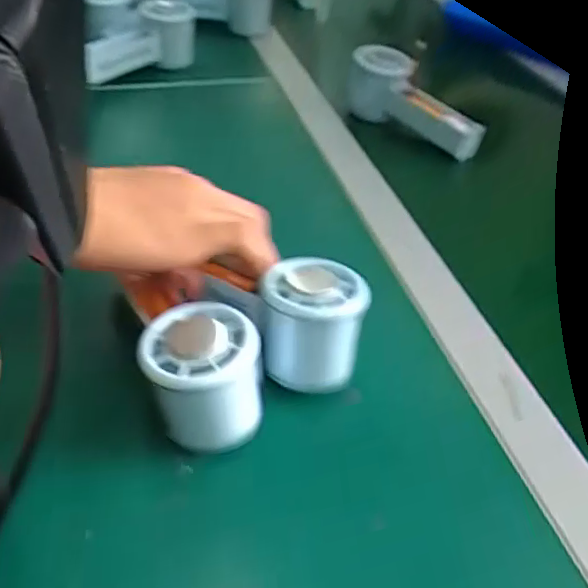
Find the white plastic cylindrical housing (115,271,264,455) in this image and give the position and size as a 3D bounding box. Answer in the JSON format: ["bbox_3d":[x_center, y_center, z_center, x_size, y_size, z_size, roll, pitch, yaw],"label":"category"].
[{"bbox_3d":[-0.045,0.042,0.304,0.056,0.058,0.056,0,45,0],"label":"white plastic cylindrical housing"}]

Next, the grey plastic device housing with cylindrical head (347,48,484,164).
[{"bbox_3d":[0.109,-0.178,0.566,0.147,0.061,0.062,40,55,12],"label":"grey plastic device housing with cylindrical head"}]

